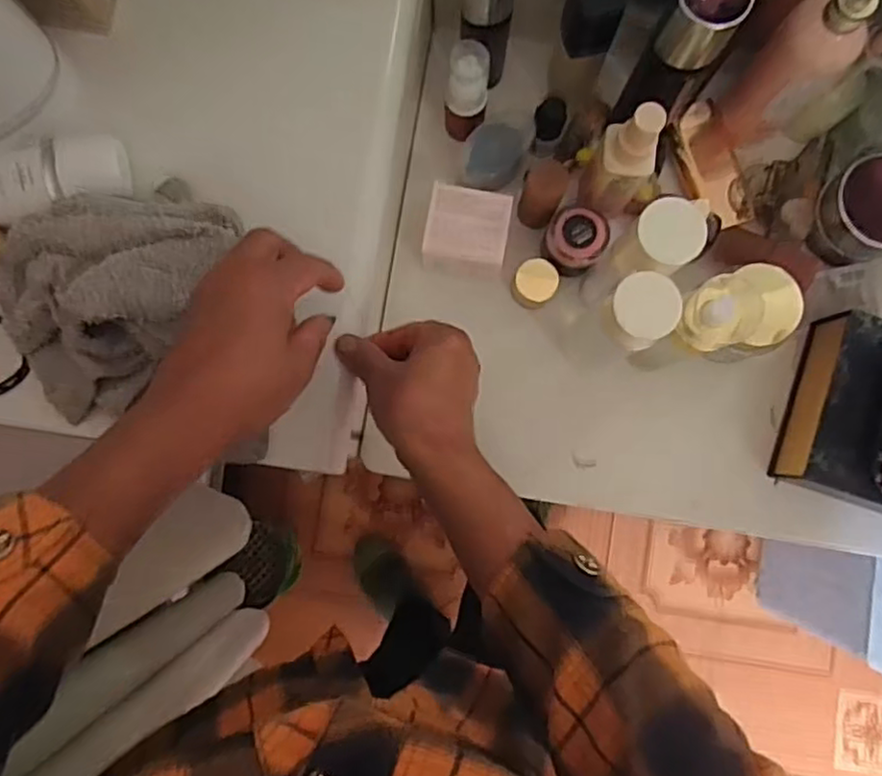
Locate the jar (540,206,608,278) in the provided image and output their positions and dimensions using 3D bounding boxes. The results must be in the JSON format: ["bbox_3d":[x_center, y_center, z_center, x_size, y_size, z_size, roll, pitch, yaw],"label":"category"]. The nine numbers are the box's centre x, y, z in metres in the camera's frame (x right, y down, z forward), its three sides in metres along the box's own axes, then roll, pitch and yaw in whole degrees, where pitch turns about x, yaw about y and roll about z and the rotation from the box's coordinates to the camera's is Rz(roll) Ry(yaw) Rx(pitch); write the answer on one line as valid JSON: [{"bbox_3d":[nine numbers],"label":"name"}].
[{"bbox_3d":[0.104,-0.114,0.527,0.046,0.034,0.046,0,85,0],"label":"jar"}]

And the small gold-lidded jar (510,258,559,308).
[{"bbox_3d":[0.075,-0.083,0.537,0.033,0.021,0.035,23,86,2],"label":"small gold-lidded jar"}]

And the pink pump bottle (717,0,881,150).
[{"bbox_3d":[0.254,-0.228,0.477,0.057,0.163,0.049,42,87,3],"label":"pink pump bottle"}]

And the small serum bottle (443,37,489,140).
[{"bbox_3d":[0.020,-0.225,0.517,0.031,0.085,0.033,7,86,1],"label":"small serum bottle"}]

